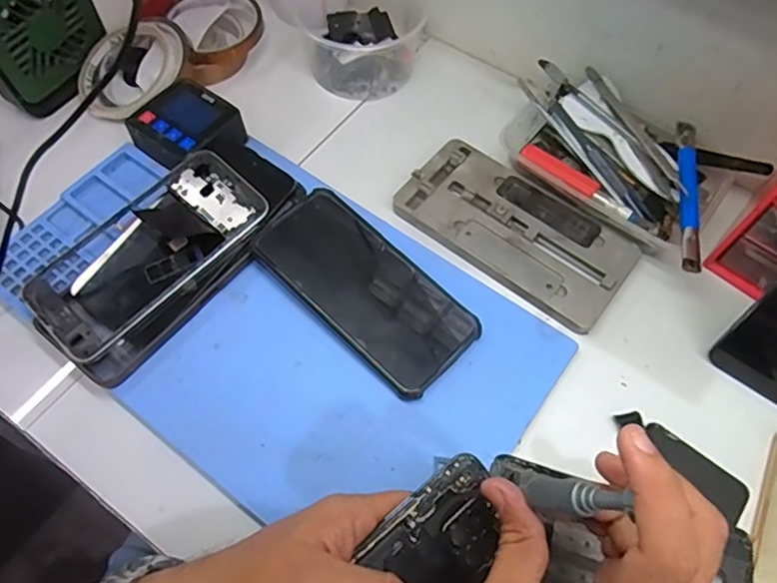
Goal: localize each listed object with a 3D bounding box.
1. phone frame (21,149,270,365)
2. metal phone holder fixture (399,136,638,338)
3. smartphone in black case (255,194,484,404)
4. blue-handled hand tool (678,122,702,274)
[{"bbox_3d":[-0.170,-0.031,0.411,0.167,0.011,0.080,-42,74,-14],"label":"phone frame"},{"bbox_3d":[0.098,-0.049,0.456,0.178,0.017,0.094,35,67,15],"label":"metal phone holder fixture"},{"bbox_3d":[-0.017,-0.004,0.415,0.160,0.018,0.077,41,68,18],"label":"smartphone in black case"},{"bbox_3d":[0.226,-0.076,0.436,0.015,0.008,0.138,12,63,4],"label":"blue-handled hand tool"}]

